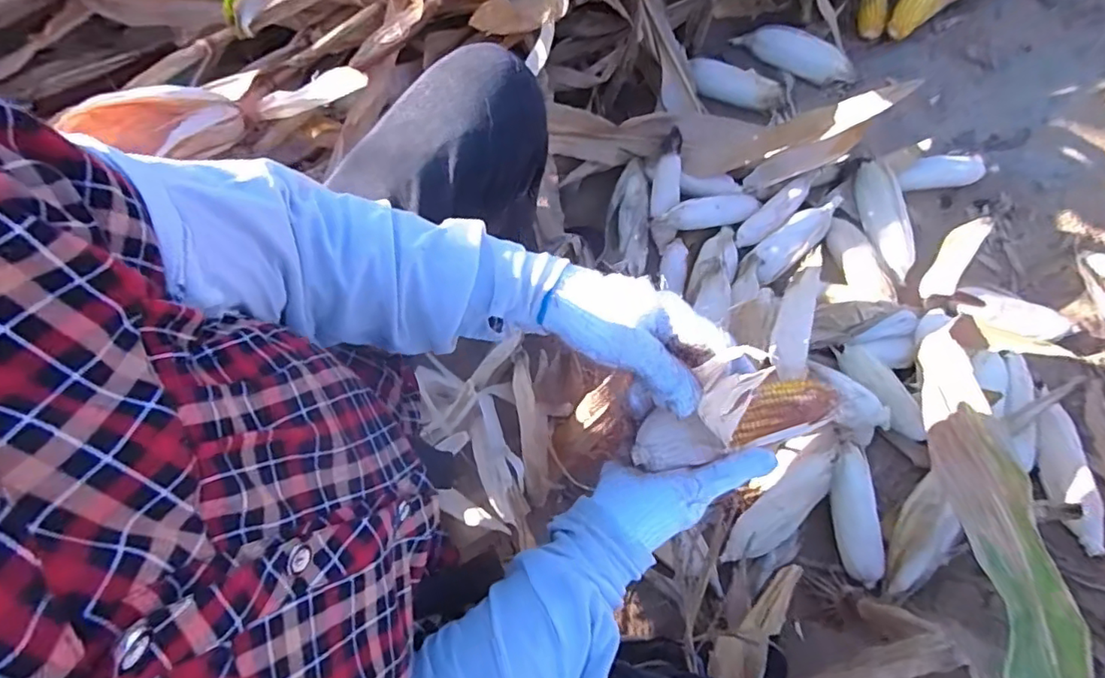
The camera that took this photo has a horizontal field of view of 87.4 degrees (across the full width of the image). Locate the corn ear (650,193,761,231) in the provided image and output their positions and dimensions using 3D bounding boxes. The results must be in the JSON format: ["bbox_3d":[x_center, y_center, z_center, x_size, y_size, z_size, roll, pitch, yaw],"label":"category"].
[{"bbox_3d":[0.260,-0.214,0.973,0.191,0.038,0.044,-13,73,-6],"label":"corn ear"}]

